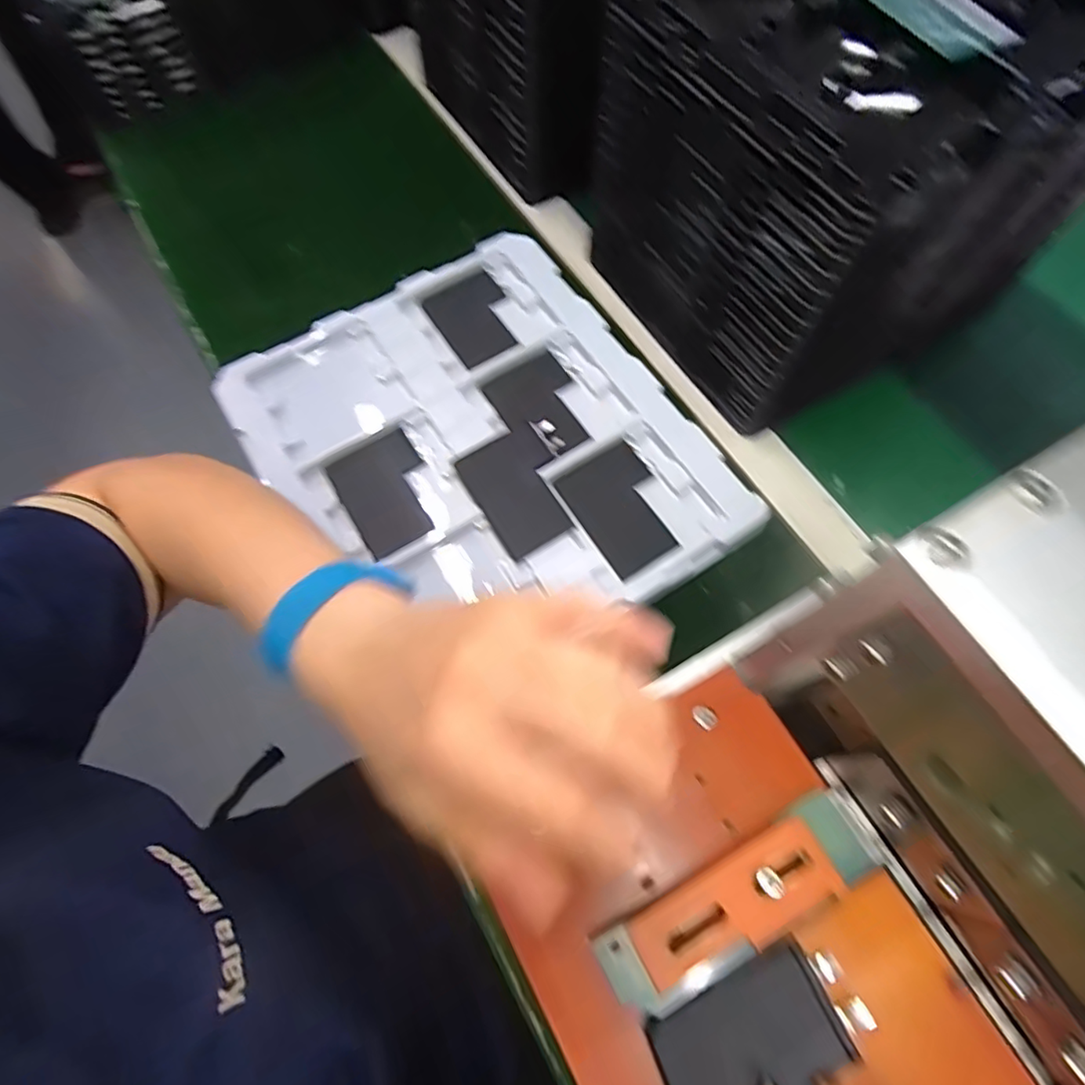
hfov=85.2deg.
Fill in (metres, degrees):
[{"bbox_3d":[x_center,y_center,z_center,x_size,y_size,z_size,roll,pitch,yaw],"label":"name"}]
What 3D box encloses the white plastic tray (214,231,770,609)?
[{"bbox_3d":[-0.046,-0.066,0.426,0.269,0.035,0.315,-31,71,-11],"label":"white plastic tray"}]

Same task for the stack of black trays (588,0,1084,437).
[{"bbox_3d":[0.203,-0.264,0.407,0.266,0.180,0.224,-30,70,-10],"label":"stack of black trays"}]

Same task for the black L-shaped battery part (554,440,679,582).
[{"bbox_3d":[0.056,-0.023,0.411,0.060,0.012,0.087,-30,70,-10],"label":"black L-shaped battery part"}]

